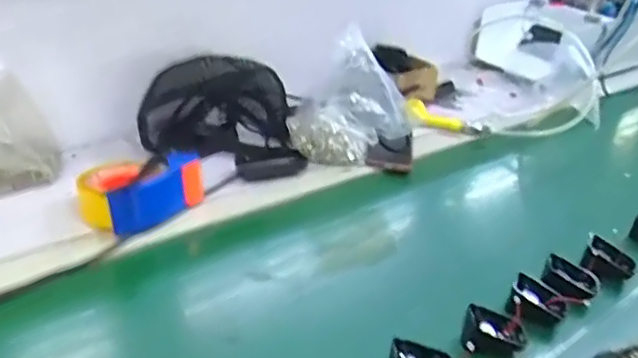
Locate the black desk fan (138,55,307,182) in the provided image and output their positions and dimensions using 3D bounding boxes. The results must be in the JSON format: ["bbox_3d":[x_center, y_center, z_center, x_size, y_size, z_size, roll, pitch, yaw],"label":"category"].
[{"bbox_3d":[-0.128,-0.111,0.975,0.244,0.138,0.189,14,29,12],"label":"black desk fan"}]

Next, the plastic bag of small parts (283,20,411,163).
[{"bbox_3d":[0.049,-0.101,0.971,0.162,0.196,0.073,45,31,7],"label":"plastic bag of small parts"}]

